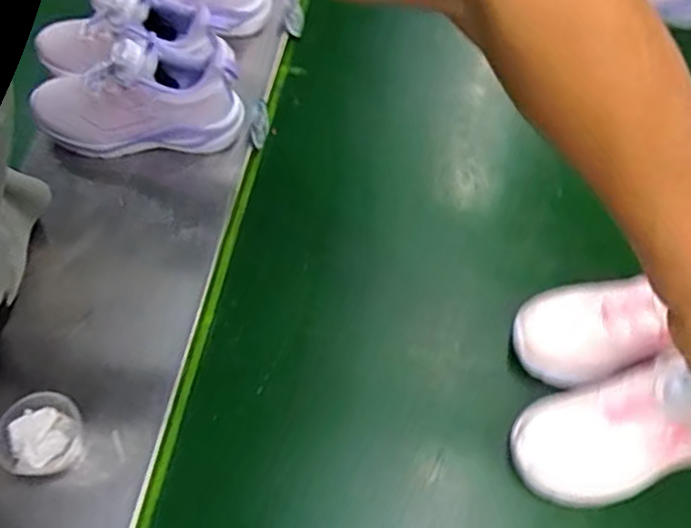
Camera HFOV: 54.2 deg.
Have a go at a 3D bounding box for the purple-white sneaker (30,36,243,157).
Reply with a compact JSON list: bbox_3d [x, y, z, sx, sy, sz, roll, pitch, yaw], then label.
[{"bbox_3d":[-0.225,-0.167,0.699,0.219,0.115,0.085,5,58,10],"label":"purple-white sneaker"}]

